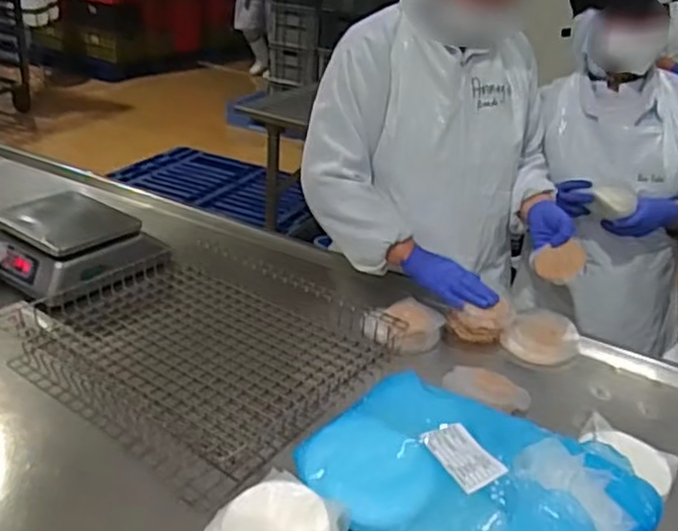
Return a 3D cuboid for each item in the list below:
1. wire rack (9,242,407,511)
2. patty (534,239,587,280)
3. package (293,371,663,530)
[{"bbox_3d":[-0.209,0.118,1.148,0.502,0.029,0.503,23,35,29],"label":"wire rack"},{"bbox_3d":[0.391,-0.009,1.227,0.085,0.015,0.093,-21,33,15],"label":"patty"},{"bbox_3d":[0.162,0.258,0.841,0.390,0.080,0.257,23,35,30],"label":"package"}]

